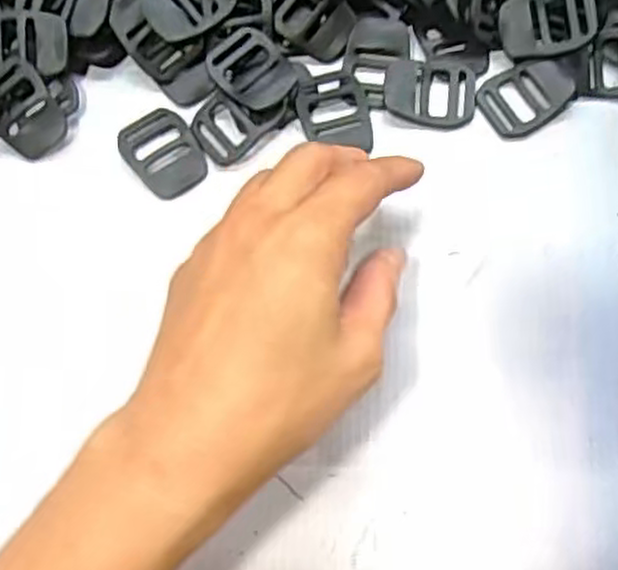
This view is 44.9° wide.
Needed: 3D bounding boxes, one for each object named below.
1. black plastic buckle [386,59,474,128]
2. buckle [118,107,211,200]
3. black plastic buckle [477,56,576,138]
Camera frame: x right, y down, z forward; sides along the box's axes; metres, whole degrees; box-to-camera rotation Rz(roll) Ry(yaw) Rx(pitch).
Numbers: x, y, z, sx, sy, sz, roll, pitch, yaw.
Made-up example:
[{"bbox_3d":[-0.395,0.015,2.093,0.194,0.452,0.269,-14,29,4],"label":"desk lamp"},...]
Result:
[{"bbox_3d":[0.051,-0.081,0.317,0.038,0.007,0.026,5,74,2],"label":"black plastic buckle"},{"bbox_3d":[-0.060,-0.056,0.310,0.028,0.004,0.040,-36,76,-9],"label":"buckle"},{"bbox_3d":[0.094,-0.081,0.317,0.042,0.006,0.027,-32,76,-8],"label":"black plastic buckle"}]

